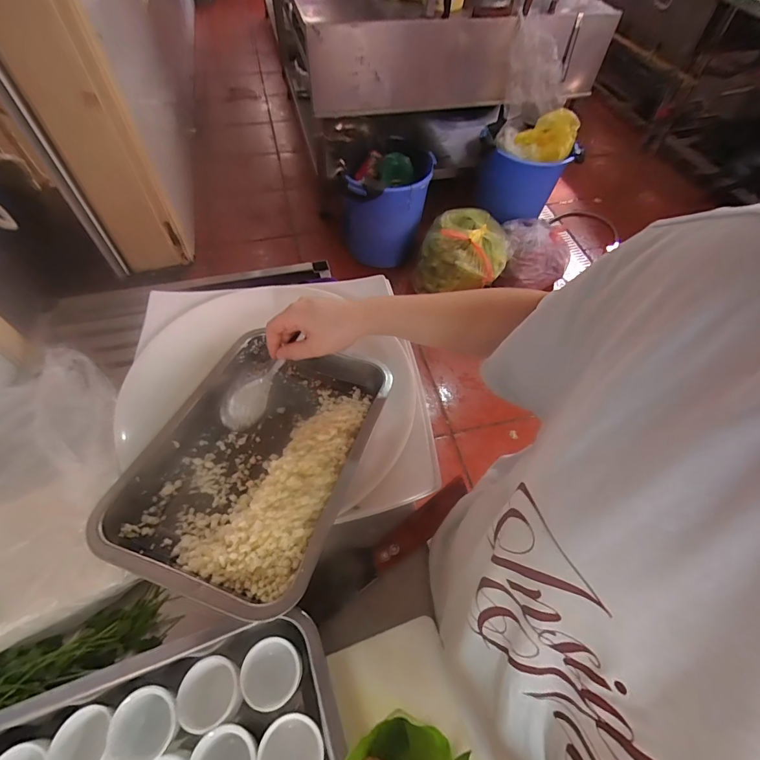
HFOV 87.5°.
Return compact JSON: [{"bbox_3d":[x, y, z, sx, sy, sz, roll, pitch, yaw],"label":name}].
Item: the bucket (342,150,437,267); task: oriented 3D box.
[{"bbox_3d":[0.024,-0.743,1.741,0.338,0.397,0.354,1,56,-2],"label":"bucket"}]

